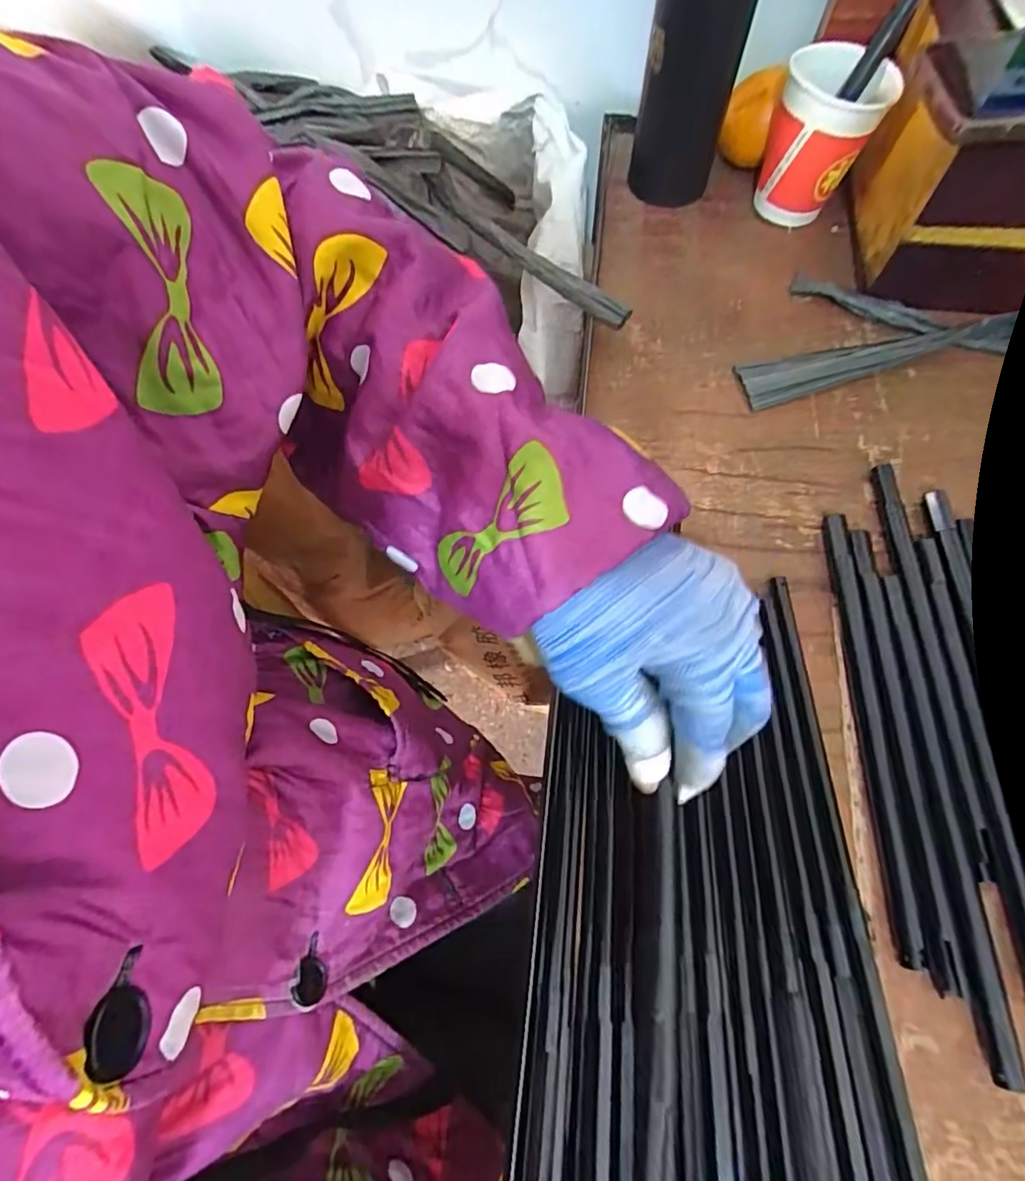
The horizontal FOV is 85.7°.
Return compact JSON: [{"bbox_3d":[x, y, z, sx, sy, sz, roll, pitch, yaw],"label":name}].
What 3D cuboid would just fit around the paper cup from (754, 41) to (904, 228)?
[{"bbox_3d":[0.227,-0.337,0.416,0.071,0.091,0.065,-1,70,3],"label":"paper cup"}]

